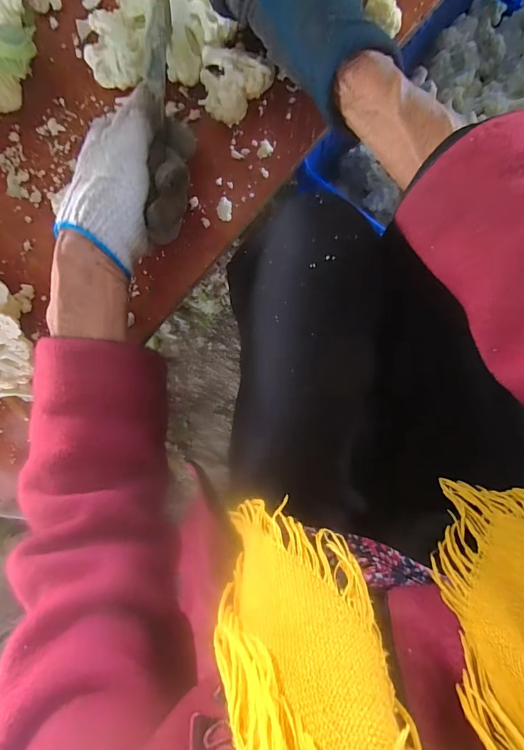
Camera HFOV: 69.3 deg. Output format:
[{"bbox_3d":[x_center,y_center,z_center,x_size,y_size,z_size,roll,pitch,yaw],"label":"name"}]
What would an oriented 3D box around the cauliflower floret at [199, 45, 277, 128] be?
[{"bbox_3d":[-0.023,-0.232,0.311,0.053,0.034,0.046,22,96,4],"label":"cauliflower floret"}]

